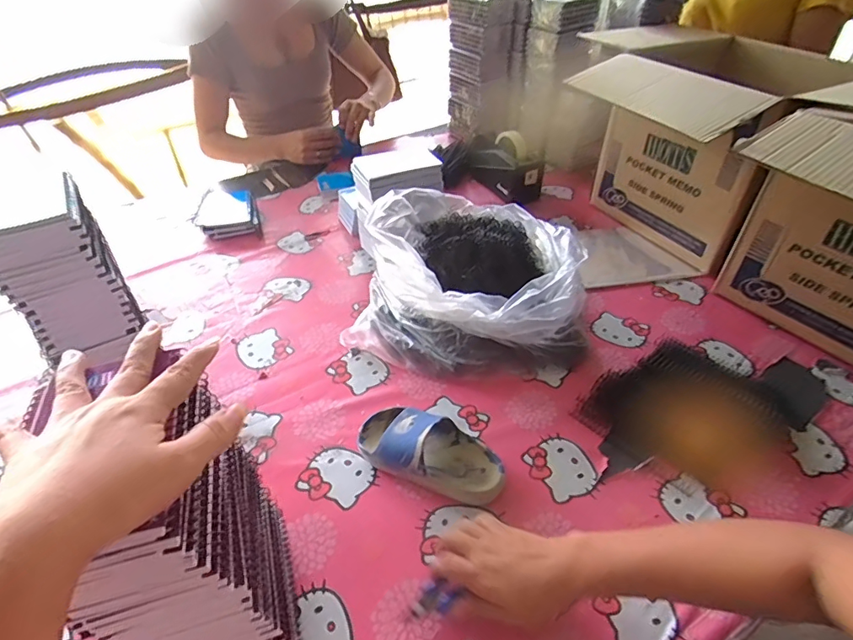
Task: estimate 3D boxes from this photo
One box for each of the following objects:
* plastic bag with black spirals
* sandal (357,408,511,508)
[{"bbox_3d":[0.080,-0.063,0.732,0.324,0.162,0.314,18,44,20],"label":"plastic bag with black spirals"},{"bbox_3d":[0.005,0.147,0.572,0.180,0.058,0.080,16,44,18],"label":"sandal"}]

